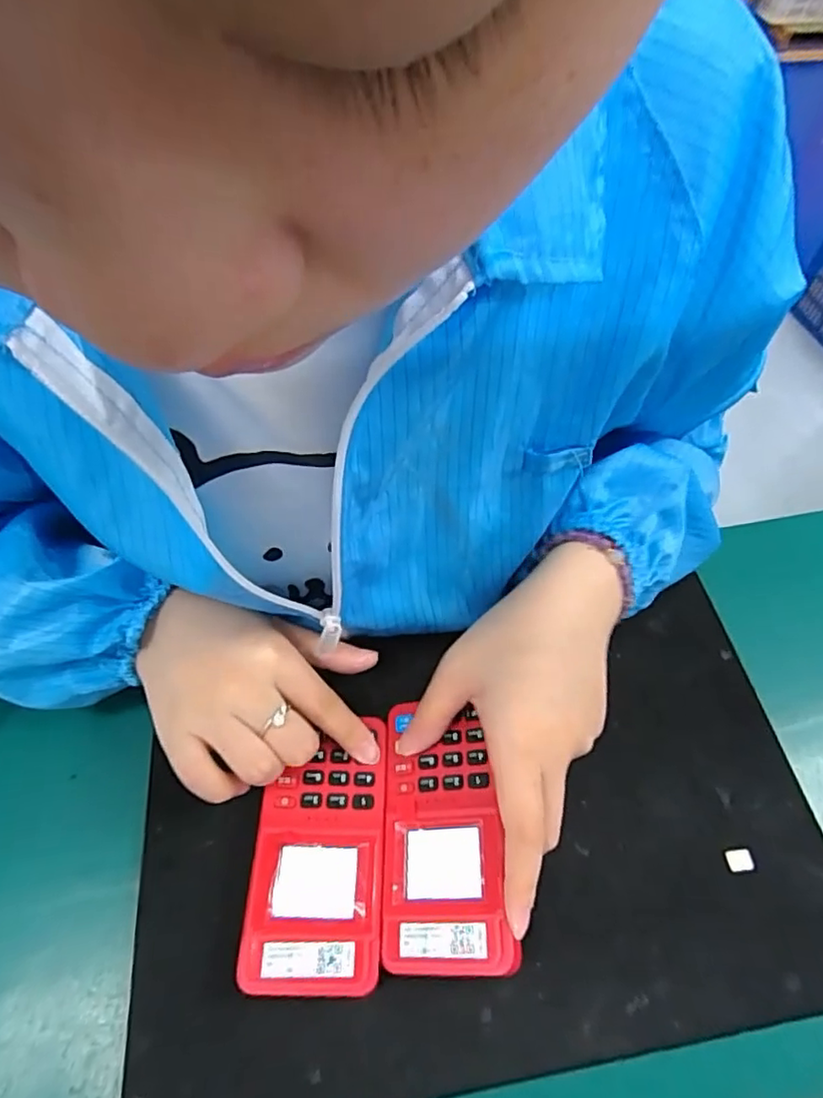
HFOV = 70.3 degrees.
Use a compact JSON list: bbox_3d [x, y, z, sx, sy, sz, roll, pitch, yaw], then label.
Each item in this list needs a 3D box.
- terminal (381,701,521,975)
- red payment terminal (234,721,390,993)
[{"bbox_3d":[0.016,0.137,0.289,0.058,0.018,0.116,-10,52,16],"label":"terminal"},{"bbox_3d":[-0.045,0.142,0.283,0.060,0.013,0.115,1,58,-1],"label":"red payment terminal"}]

